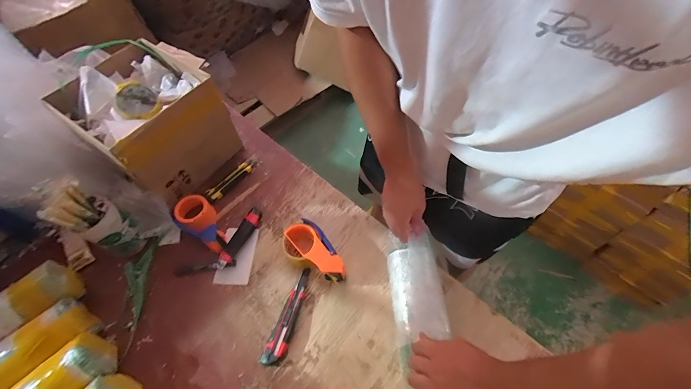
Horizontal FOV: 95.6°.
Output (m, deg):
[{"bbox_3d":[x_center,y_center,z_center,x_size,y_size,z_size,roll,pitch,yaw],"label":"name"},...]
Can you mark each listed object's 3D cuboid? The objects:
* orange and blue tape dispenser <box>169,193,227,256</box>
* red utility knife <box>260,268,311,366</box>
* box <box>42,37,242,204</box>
[{"bbox_3d":[-0.326,0.067,0.716,0.164,0.060,0.083,39,69,23],"label":"orange and blue tape dispenser"},{"bbox_3d":[-0.110,0.238,0.623,0.039,0.021,0.188,16,61,13],"label":"red utility knife"},{"bbox_3d":[-0.446,-0.162,0.754,0.268,0.248,0.245,30,66,20],"label":"box"}]

